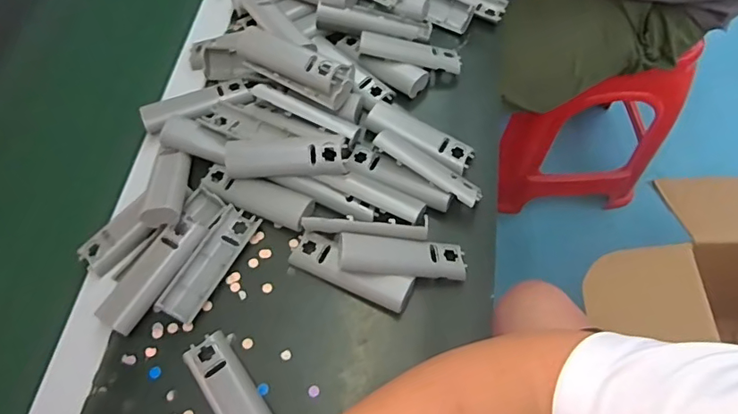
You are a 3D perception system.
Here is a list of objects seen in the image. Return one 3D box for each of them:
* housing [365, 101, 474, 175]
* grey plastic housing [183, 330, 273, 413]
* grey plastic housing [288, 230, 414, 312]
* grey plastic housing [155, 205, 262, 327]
[{"bbox_3d":[0.045,-0.066,0.474,0.104,0.017,0.035,33,68,17],"label":"housing"},{"bbox_3d":[-0.099,0.141,0.376,0.033,0.014,0.101,-34,67,-16],"label":"grey plastic housing"},{"bbox_3d":[-0.014,0.051,0.416,0.102,0.021,0.033,25,65,13],"label":"grey plastic housing"},{"bbox_3d":[-0.131,0.047,0.421,0.030,0.013,0.103,24,65,13],"label":"grey plastic housing"}]

